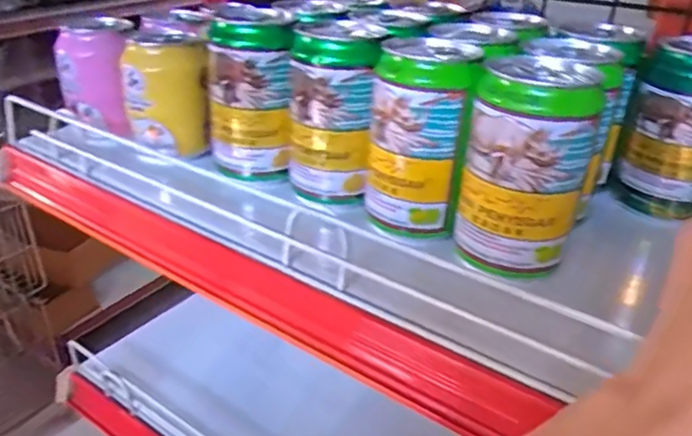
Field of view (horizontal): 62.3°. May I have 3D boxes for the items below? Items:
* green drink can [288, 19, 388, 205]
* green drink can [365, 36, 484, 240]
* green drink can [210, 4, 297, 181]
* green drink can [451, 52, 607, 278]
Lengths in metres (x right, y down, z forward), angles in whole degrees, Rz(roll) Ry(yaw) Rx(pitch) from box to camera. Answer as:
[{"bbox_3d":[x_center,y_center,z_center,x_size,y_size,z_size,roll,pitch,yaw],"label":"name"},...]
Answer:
[{"bbox_3d":[-0.008,-0.070,0.383,0.058,0.108,0.057,1,31,-1],"label":"green drink can"},{"bbox_3d":[0.044,-0.049,0.350,0.060,0.105,0.054,4,31,4],"label":"green drink can"},{"bbox_3d":[-0.067,-0.085,0.407,0.060,0.109,0.052,-4,31,-9],"label":"green drink can"},{"bbox_3d":[0.098,-0.029,0.316,0.063,0.103,0.056,11,32,17],"label":"green drink can"}]

